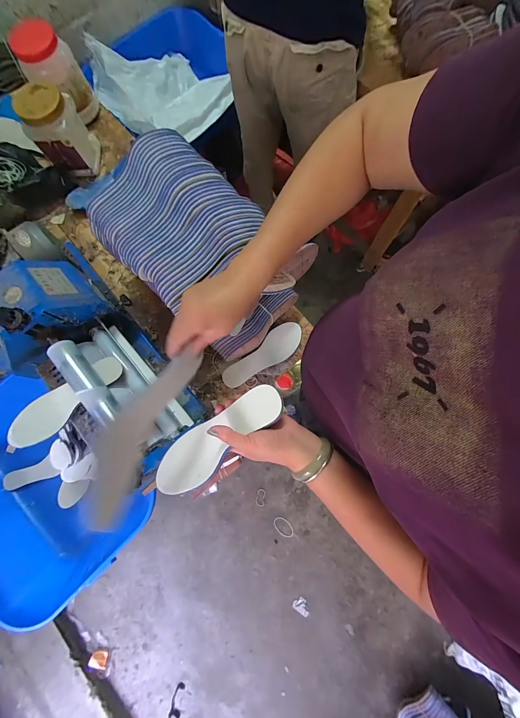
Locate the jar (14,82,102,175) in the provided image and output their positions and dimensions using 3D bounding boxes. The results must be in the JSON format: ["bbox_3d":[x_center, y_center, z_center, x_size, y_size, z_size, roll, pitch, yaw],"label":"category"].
[{"bbox_3d":[-0.565,-0.649,0.762,0.121,0.161,0.124,-4,79,1],"label":"jar"}]

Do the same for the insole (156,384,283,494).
[{"bbox_3d":[-0.071,0.121,0.400,0.244,0.035,0.074,-44,62,15],"label":"insole"}]

